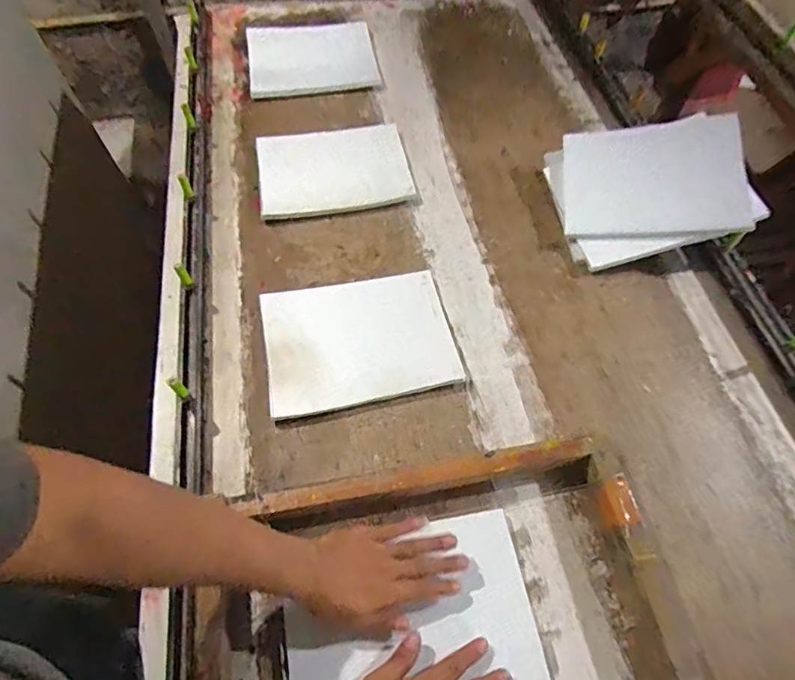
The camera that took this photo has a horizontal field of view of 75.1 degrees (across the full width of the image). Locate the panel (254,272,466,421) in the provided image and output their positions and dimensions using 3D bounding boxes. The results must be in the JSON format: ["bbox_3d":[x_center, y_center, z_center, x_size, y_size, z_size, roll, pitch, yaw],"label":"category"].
[{"bbox_3d":[-0.058,-0.004,0.768,0.271,0.016,0.205,-11,60,-6],"label":"panel"}]

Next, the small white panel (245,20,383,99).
[{"bbox_3d":[-0.189,-0.624,1.135,0.271,0.025,0.238,-8,60,-4],"label":"small white panel"}]

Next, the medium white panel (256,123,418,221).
[{"bbox_3d":[-0.116,-0.312,0.944,0.268,0.022,0.203,-8,60,-4],"label":"medium white panel"}]

